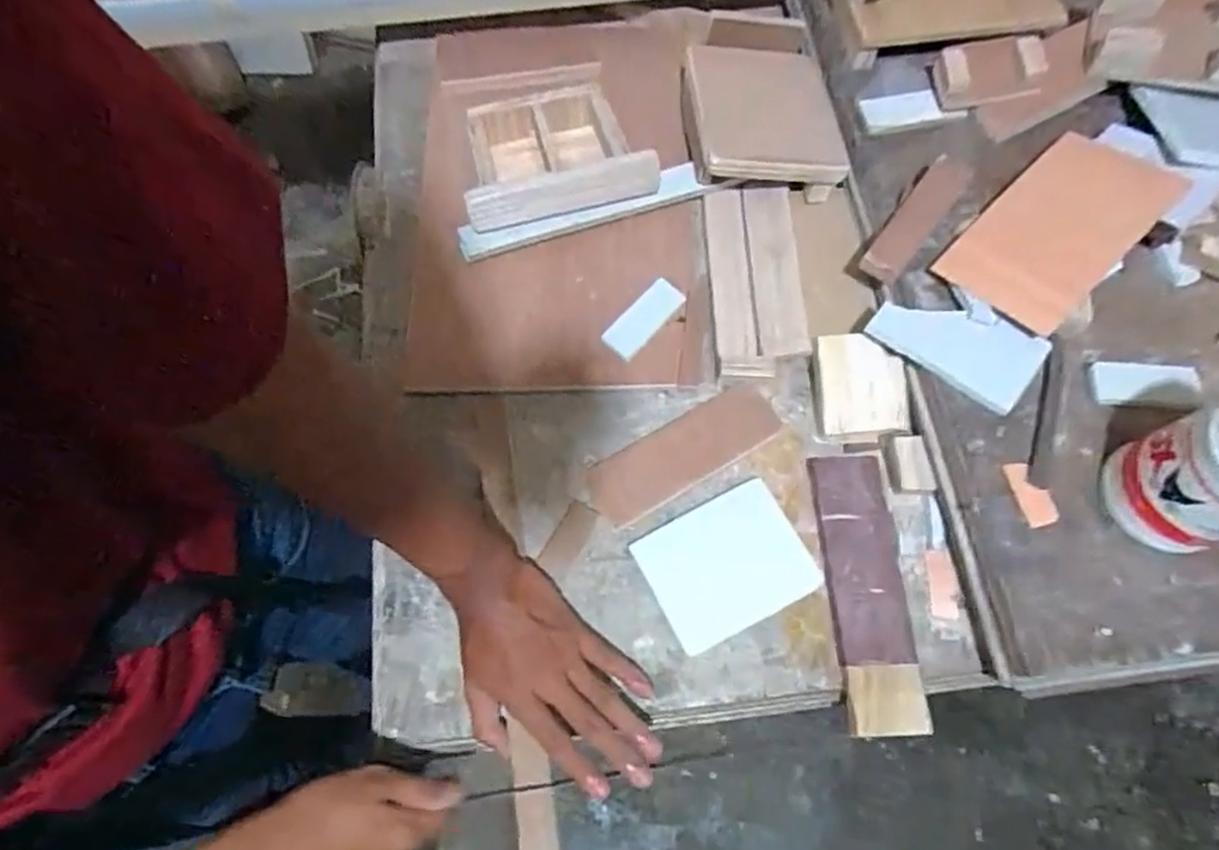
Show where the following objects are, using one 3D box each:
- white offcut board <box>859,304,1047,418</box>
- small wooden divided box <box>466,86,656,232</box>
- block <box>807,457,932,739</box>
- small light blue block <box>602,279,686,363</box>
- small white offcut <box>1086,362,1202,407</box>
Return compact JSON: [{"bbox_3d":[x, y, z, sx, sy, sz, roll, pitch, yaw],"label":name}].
[{"bbox_3d":[0.267,-0.065,0.522,0.117,0.014,0.063,36,74,13],"label":"white offcut board"},{"bbox_3d":[-0.051,-0.248,0.613,0.165,0.050,0.135,-11,69,-4],"label":"small wooden divided box"},{"bbox_3d":[0.190,0.120,0.503,0.055,0.013,0.201,-3,69,0],"label":"block"},{"bbox_3d":[0.030,-0.092,0.581,0.031,0.011,0.080,39,74,14],"label":"small light blue block"},{"bbox_3d":[0.401,-0.030,0.505,0.073,0.007,0.035,4,75,10],"label":"small white offcut"}]

